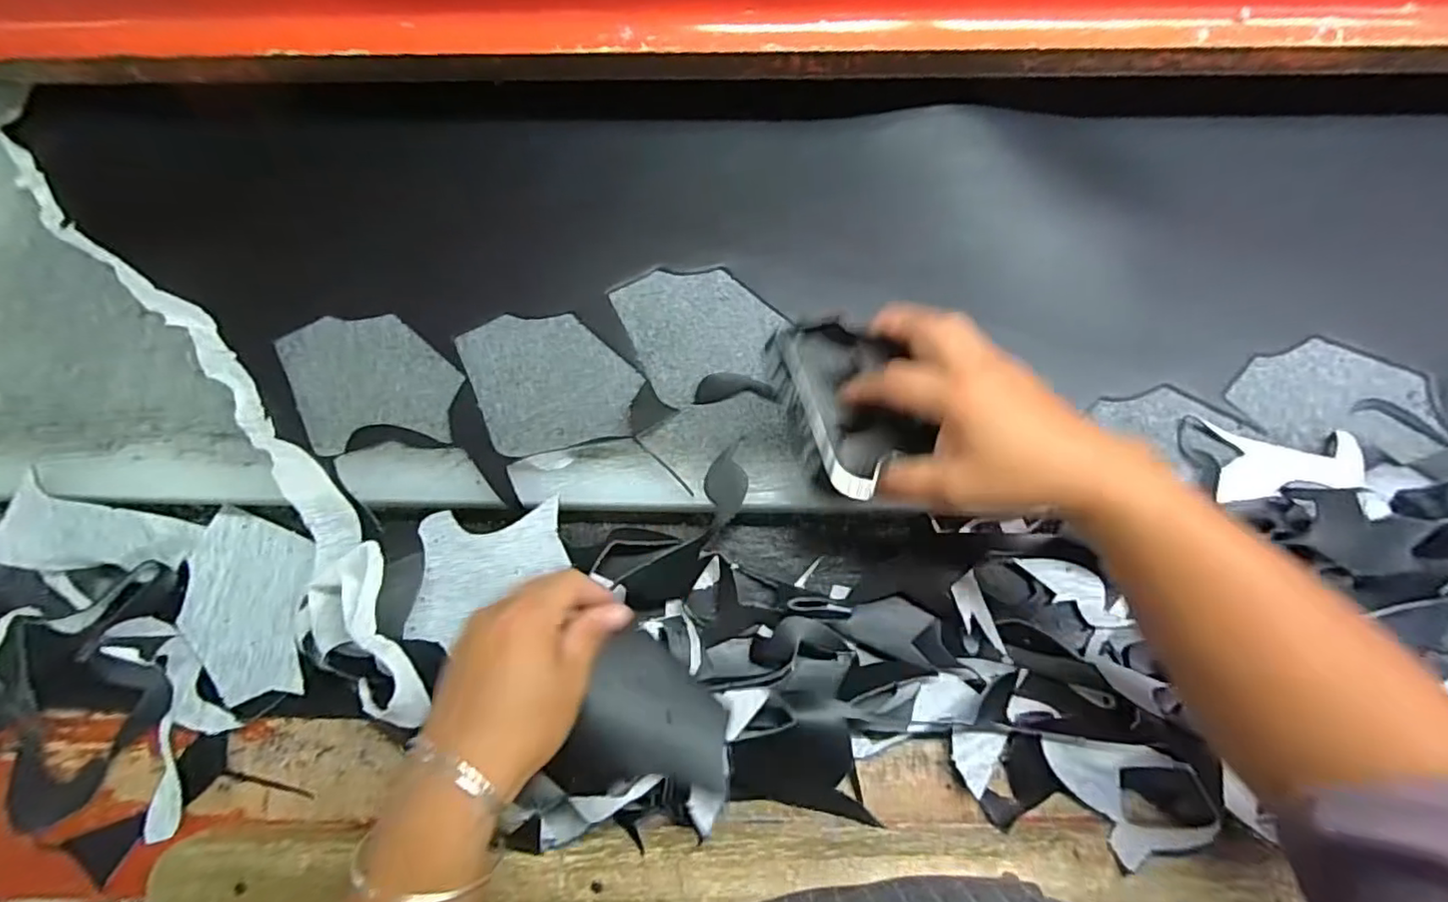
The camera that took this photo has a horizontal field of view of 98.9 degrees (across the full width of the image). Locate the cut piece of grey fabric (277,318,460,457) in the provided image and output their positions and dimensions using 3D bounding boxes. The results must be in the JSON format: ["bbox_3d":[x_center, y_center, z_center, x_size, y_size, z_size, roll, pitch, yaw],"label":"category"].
[{"bbox_3d":[-0.247,-0.048,0.434,0.117,0.006,0.095,-7,76,-5],"label":"cut piece of grey fabric"}]

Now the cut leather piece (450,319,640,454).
[{"bbox_3d":[-0.120,-0.051,0.433,0.111,0.005,0.101,-13,77,-3],"label":"cut leather piece"}]

